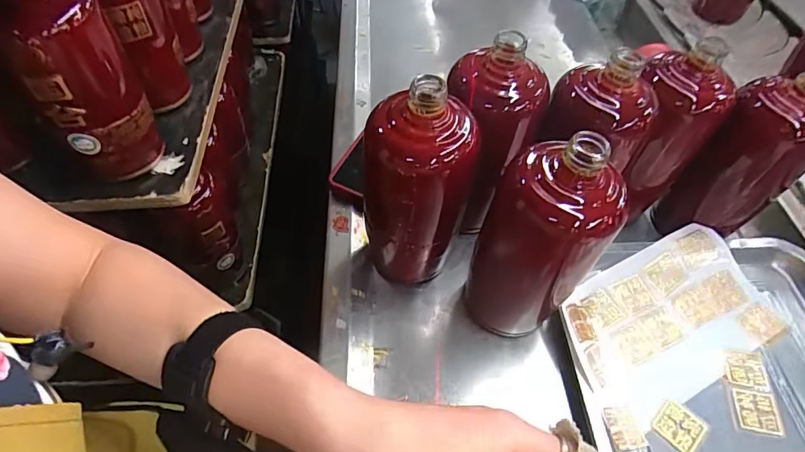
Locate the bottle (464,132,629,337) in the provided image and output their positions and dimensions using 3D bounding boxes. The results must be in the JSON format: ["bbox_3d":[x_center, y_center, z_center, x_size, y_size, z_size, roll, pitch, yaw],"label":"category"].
[{"bbox_3d":[0.101,0.012,0.350,0.081,0.189,0.062,17,53,10],"label":"bottle"}]

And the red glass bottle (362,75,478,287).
[{"bbox_3d":[0.011,-0.021,0.370,0.081,0.189,0.067,1,52,-2],"label":"red glass bottle"}]

